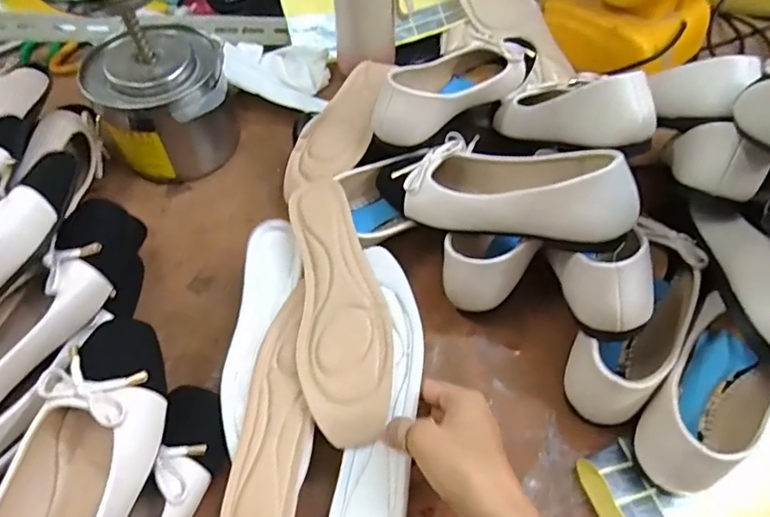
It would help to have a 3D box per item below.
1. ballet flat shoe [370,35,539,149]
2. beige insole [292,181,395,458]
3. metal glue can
[{"bbox_3d":[0.079,-0.190,0.558,0.087,0.068,0.231,38,64,25],"label":"ballet flat shoe"},{"bbox_3d":[-0.037,0.029,0.422,0.071,0.009,0.228,-14,64,11],"label":"beige insole"},{"bbox_3d":[-0.236,-0.168,0.558,0.140,0.139,0.120,-16,56,-11],"label":"metal glue can"}]

